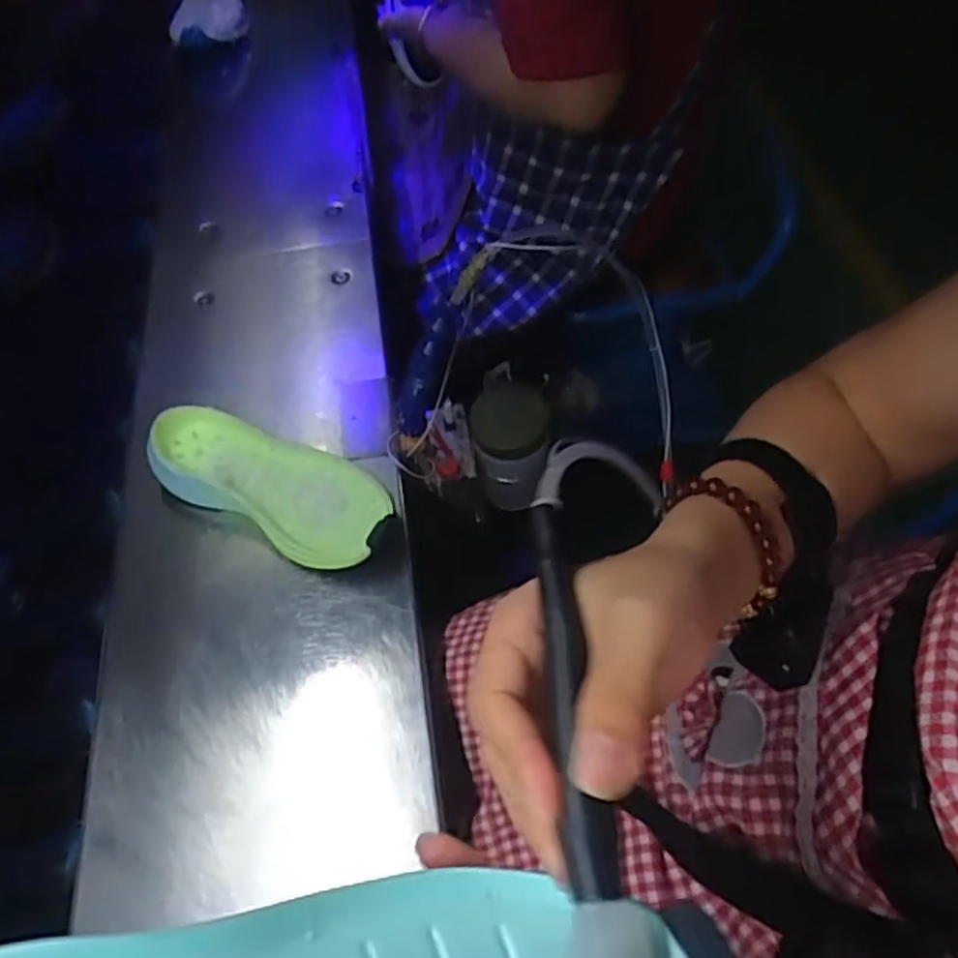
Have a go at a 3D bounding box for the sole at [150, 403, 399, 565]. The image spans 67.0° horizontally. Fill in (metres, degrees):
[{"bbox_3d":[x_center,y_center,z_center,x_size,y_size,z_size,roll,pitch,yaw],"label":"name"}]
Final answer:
[{"bbox_3d":[-0.169,0.006,0.594,0.217,0.046,0.089,25,62,14],"label":"sole"}]

